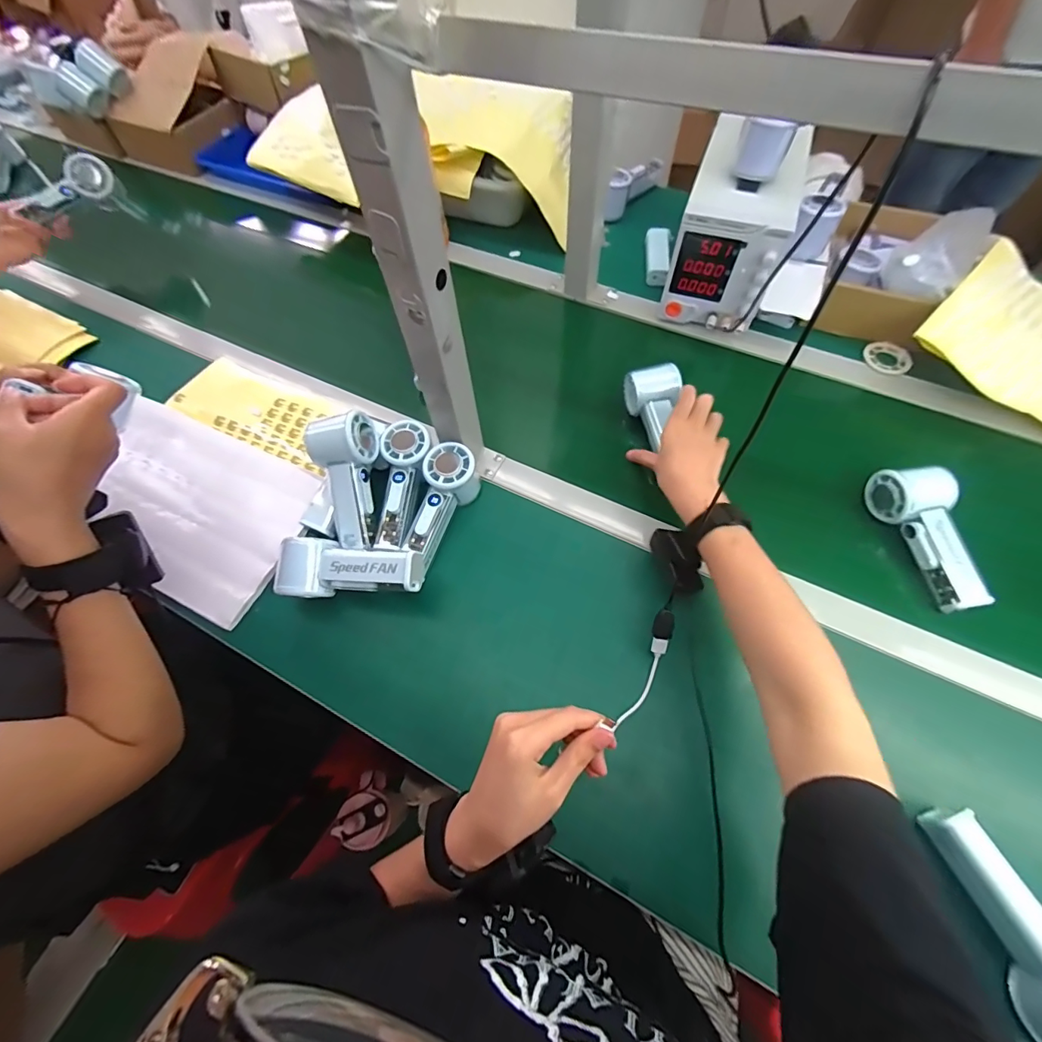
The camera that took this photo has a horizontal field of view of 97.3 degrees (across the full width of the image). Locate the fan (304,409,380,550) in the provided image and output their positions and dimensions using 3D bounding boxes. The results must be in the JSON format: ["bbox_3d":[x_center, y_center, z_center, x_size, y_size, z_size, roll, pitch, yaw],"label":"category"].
[{"bbox_3d":[-0.192,-0.042,0.508,0.070,0.068,0.147,-5,95,0],"label":"fan"}]

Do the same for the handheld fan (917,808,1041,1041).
[{"bbox_3d":[0.365,0.288,0.326,0.049,0.054,0.141,-13,62,-4],"label":"handheld fan"}]

